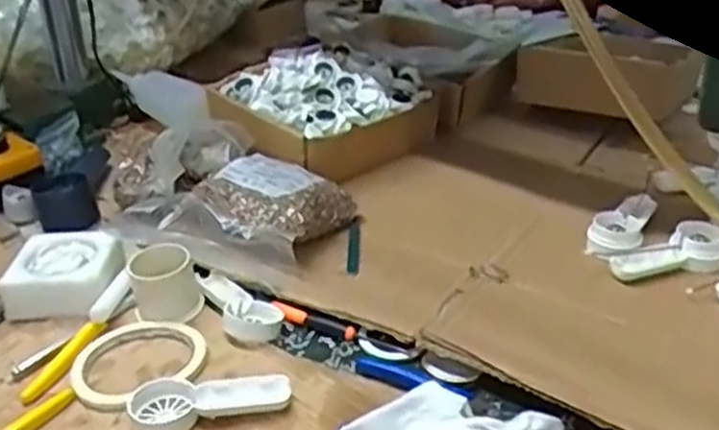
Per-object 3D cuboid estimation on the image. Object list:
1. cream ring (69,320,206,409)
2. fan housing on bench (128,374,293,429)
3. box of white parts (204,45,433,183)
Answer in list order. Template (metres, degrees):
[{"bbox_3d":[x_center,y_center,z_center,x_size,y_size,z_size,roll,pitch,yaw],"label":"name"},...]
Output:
[{"bbox_3d":[-0.171,0.111,0.593,0.101,0.016,0.097,-2,31,1],"label":"cream ring"},{"bbox_3d":[-0.106,0.132,0.551,0.110,0.018,0.040,-10,32,-12],"label":"fan housing on bench"},{"bbox_3d":[-0.042,-0.120,0.887,0.230,0.101,0.179,-26,38,-33],"label":"box of white parts"}]

